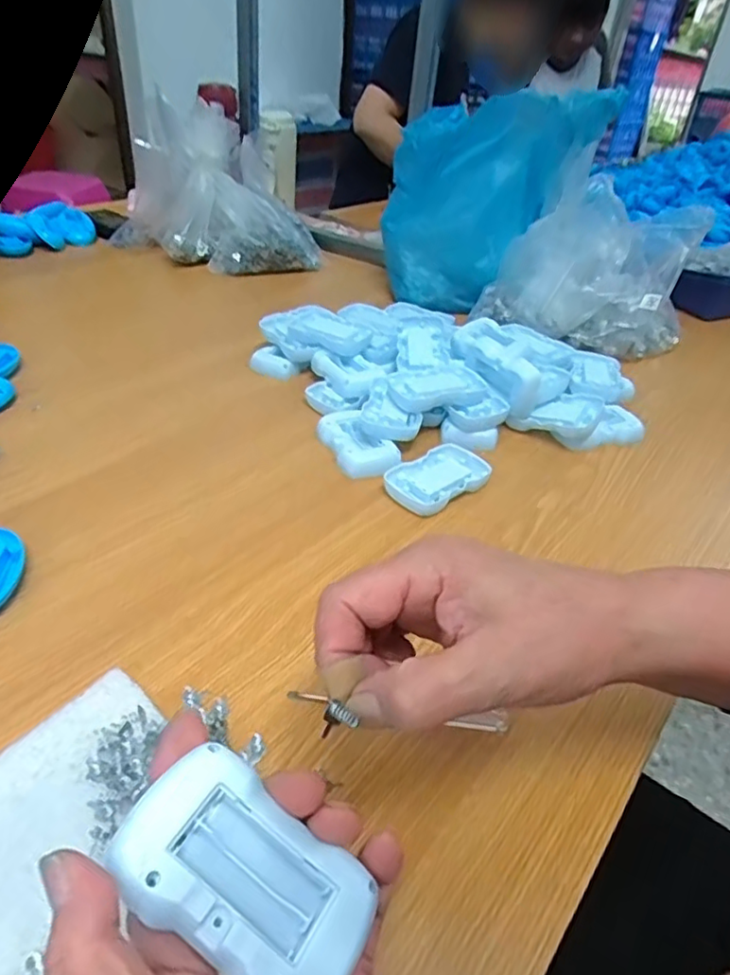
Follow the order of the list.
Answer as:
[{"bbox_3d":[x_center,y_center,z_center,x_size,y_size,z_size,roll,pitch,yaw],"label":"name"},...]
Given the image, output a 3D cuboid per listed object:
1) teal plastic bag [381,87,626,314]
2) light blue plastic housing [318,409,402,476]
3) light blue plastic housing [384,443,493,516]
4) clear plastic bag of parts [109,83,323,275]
[{"bbox_3d":[0.155,-0.362,0.780,0.256,0.243,0.089,11,38,7],"label":"teal plastic bag"},{"bbox_3d":[-0.007,-0.036,0.544,0.049,0.024,0.089,-18,44,-27],"label":"light blue plastic housing"},{"bbox_3d":[0.063,-0.007,0.515,0.092,0.013,0.057,-27,48,-35],"label":"light blue plastic housing"},{"bbox_3d":[-0.223,-0.460,0.933,0.302,0.184,0.232,30,44,29],"label":"clear plastic bag of parts"}]

